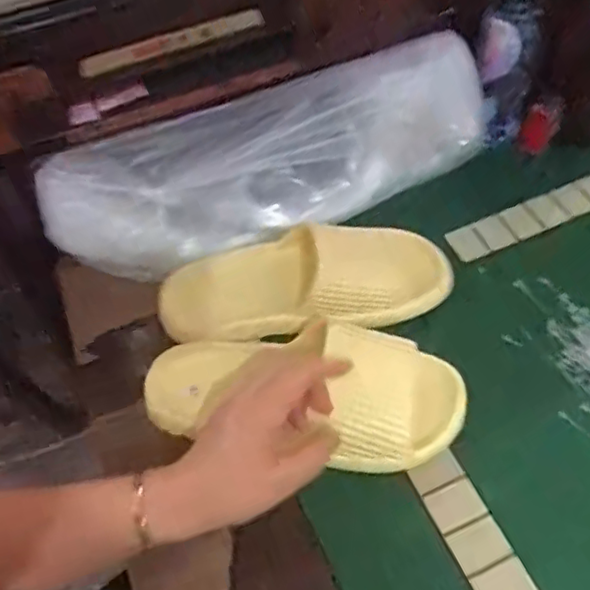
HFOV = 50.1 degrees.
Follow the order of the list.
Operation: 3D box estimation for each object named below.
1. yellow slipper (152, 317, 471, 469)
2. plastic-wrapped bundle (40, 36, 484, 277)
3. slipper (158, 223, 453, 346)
[{"bbox_3d":[0.001,0.078,0.505,0.254,0.079,0.098,2,56,14],"label":"yellow slipper"},{"bbox_3d":[-0.020,-0.120,0.597,0.432,0.111,0.101,-22,57,-11],"label":"plastic-wrapped bundle"},{"bbox_3d":[0.008,-0.014,0.570,0.258,0.061,0.100,-10,56,-3],"label":"slipper"}]

